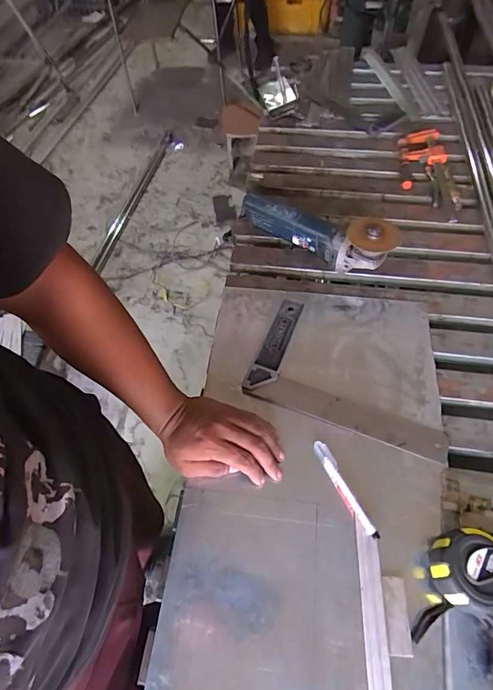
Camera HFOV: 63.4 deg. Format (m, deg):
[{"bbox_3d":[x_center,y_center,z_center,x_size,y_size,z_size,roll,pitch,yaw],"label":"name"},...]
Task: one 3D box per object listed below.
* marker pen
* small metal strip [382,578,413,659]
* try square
[{"bbox_3d":[0.127,0.186,0.519,0.016,0.017,0.133,-22,60,-12],"label":"marker pen"},{"bbox_3d":[0.167,0.301,0.443,0.027,0.005,0.073,1,58,2],"label":"small metal strip"},{"bbox_3d":[0.158,0.040,0.600,0.287,0.015,0.179,18,61,13],"label":"try square"}]

